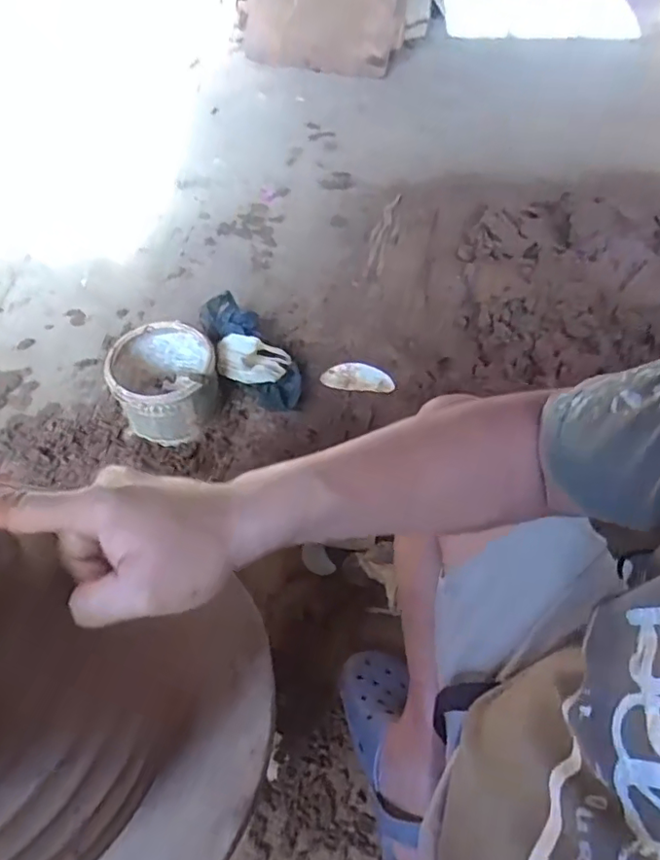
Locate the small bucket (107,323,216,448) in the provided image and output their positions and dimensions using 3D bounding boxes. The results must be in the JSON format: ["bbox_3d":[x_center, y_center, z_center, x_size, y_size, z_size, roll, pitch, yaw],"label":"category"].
[{"bbox_3d":[-0.296,-0.084,1.043,0.180,0.139,0.191,-9,54,-7],"label":"small bucket"}]

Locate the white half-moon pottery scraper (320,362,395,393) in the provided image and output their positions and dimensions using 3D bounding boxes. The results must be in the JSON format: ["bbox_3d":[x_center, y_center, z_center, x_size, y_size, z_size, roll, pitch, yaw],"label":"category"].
[{"bbox_3d":[0.056,-0.106,1.127,0.141,0.012,0.063,7,54,5],"label":"white half-moon pottery scraper"}]

